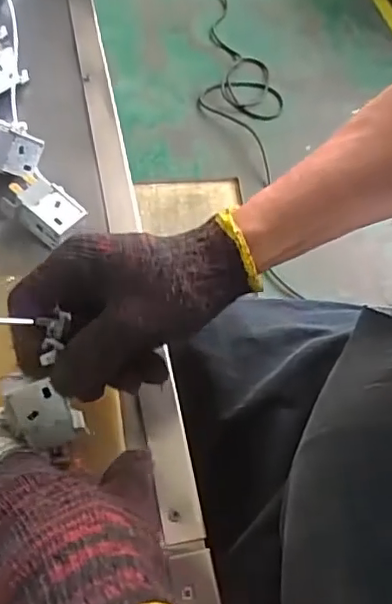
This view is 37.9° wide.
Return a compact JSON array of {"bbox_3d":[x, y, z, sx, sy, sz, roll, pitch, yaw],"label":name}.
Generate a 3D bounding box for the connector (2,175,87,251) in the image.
[{"bbox_3d":[-0.114,-0.073,0.436,0.063,0.018,0.039,39,57,1],"label":"connector"}]

